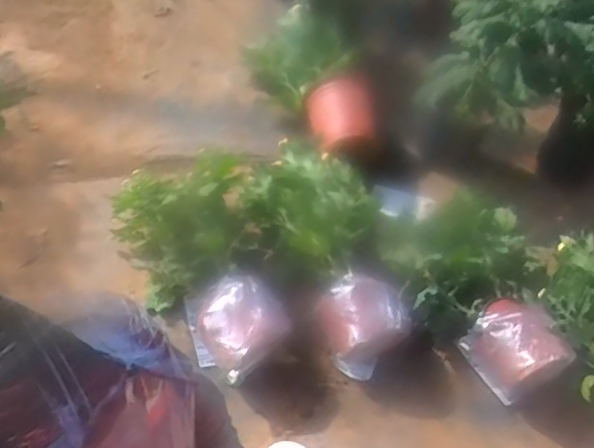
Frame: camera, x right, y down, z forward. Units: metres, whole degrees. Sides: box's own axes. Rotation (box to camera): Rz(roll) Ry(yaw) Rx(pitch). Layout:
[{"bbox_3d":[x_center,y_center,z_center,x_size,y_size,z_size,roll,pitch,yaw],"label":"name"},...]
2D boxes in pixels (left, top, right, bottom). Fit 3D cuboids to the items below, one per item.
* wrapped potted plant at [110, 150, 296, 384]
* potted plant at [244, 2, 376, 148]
[{"bbox_3d":[-0.143,0.054,0.932,0.246,0.158,0.379,-15,56,-15],"label":"wrapped potted plant"},{"bbox_3d":[0.042,-0.299,1.239,0.170,0.139,0.398,-26,59,-22],"label":"potted plant"}]

